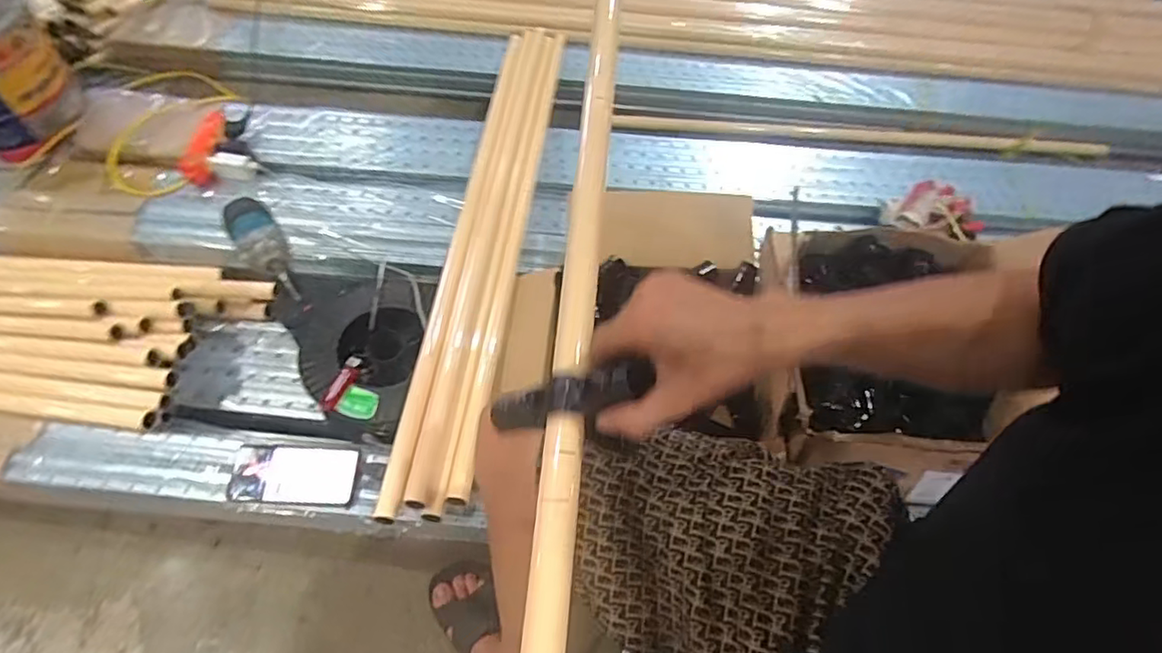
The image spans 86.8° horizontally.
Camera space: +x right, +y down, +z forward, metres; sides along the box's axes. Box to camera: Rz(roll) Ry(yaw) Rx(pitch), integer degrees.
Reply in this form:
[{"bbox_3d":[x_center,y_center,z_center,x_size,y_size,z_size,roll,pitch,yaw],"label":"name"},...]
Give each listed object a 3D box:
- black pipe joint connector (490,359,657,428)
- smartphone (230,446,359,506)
[{"bbox_3d":[-0.009,0.049,0.429,0.138,0.022,0.029,-20,48,37],"label":"black pipe joint connector"},{"bbox_3d":[-0.381,0.197,0.819,0.163,0.011,0.077,4,56,-1],"label":"smartphone"}]

